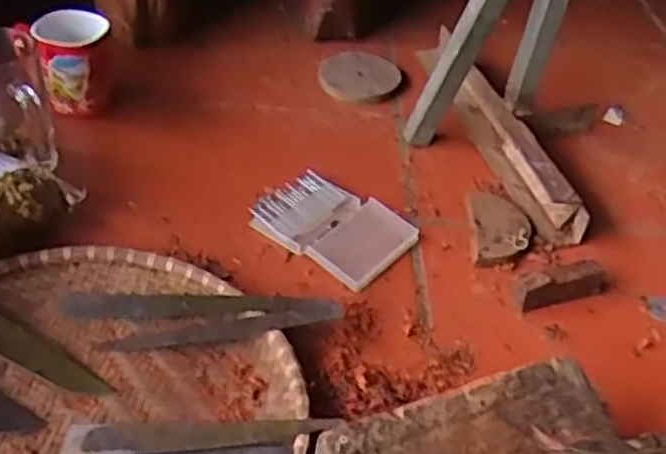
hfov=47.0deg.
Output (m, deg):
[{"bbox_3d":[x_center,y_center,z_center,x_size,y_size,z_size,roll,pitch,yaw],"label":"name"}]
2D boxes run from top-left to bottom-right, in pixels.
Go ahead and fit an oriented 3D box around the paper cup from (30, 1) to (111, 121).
[{"bbox_3d":[-0.277,-0.175,0.827,0.078,0.095,0.073,-7,42,-15],"label":"paper cup"}]

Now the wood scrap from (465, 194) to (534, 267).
[{"bbox_3d":[0.161,-0.003,0.740,0.056,0.011,0.106,6,41,0],"label":"wood scrap"}]

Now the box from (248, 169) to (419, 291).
[{"bbox_3d":[-0.003,-0.004,0.723,0.136,0.017,0.099,31,46,26],"label":"box"}]

